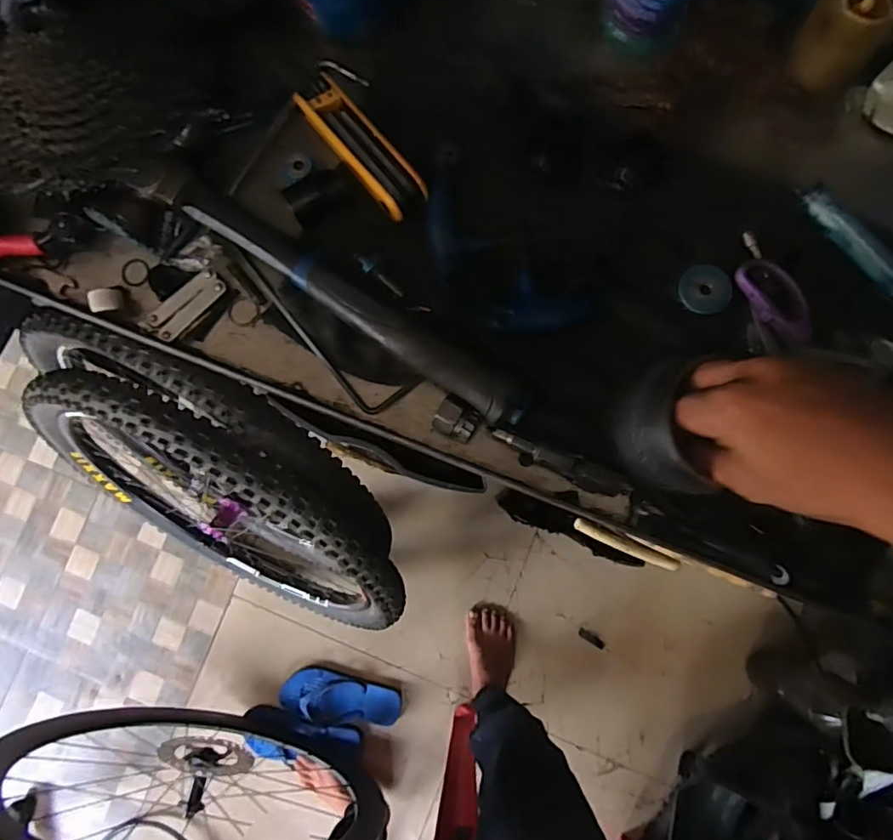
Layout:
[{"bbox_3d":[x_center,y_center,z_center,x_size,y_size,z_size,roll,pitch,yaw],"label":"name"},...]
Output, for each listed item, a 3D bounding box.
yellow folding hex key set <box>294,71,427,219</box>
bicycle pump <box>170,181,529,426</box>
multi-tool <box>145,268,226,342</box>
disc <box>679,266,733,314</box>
[{"bbox_3d":[-0.065,-0.207,0.405,0.037,0.021,0.125,-39,85,-1],"label":"yellow folding hex key set"},{"bbox_3d":[-0.068,-0.084,0.385,0.287,0.037,0.029,35,88,5],"label":"bicycle pump"},{"bbox_3d":[-0.199,-0.088,0.406,0.064,0.014,0.024,-44,85,-1],"label":"multi-tool"},{"bbox_3d":[0.188,-0.095,0.386,0.037,0.005,0.036,0,85,3],"label":"disc"}]

